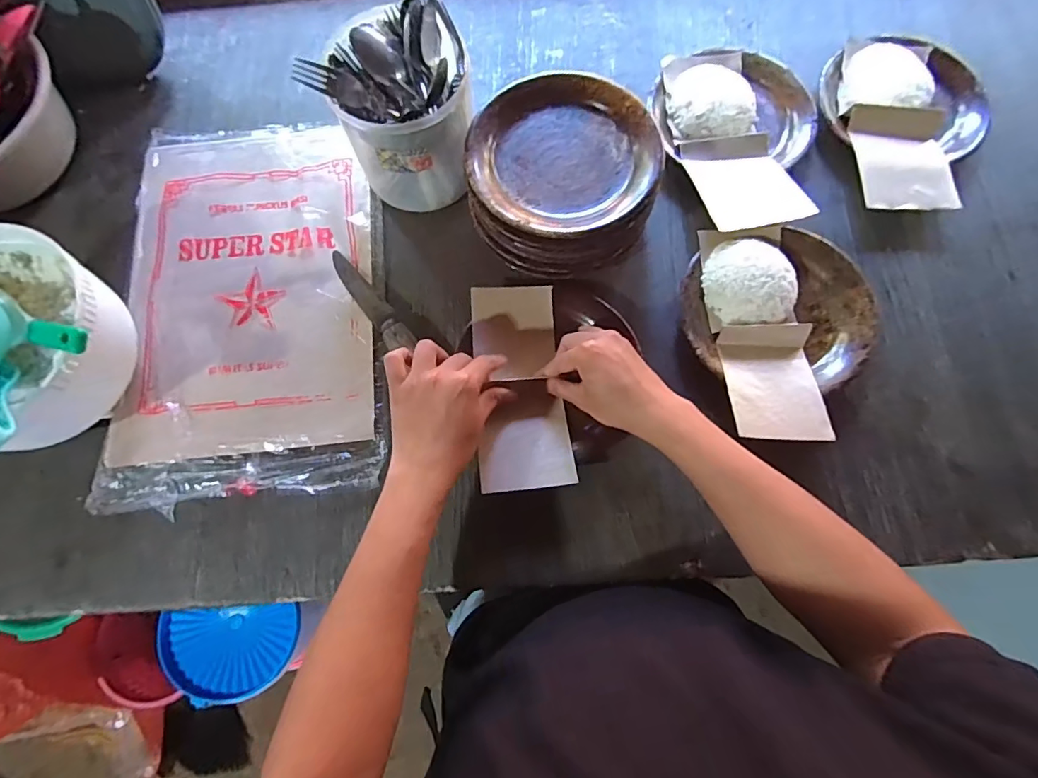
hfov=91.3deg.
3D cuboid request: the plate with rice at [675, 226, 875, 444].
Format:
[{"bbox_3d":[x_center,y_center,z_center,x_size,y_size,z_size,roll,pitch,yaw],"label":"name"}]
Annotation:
[{"bbox_3d":[0.263,-0.059,0.509,0.181,0.049,0.218,-6,74,-1],"label":"plate with rice"}]

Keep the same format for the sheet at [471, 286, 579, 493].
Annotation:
[{"bbox_3d":[0.001,-0.004,0.504,0.086,0.027,0.203,-6,73,-1],"label":"sheet"}]

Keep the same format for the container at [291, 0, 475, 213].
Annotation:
[{"bbox_3d":[-0.116,-0.283,0.527,0.135,0.154,0.131,38,78,11],"label":"container"}]

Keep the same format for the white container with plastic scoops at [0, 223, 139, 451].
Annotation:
[{"bbox_3d":[-0.462,-0.035,0.463,0.226,0.143,0.195,20,75,7],"label":"white container with plastic scoops"}]

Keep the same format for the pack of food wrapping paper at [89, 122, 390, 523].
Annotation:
[{"bbox_3d":[-0.287,-0.102,0.553,0.275,0.016,0.427,-4,74,0],"label":"pack of food wrapping paper"}]

